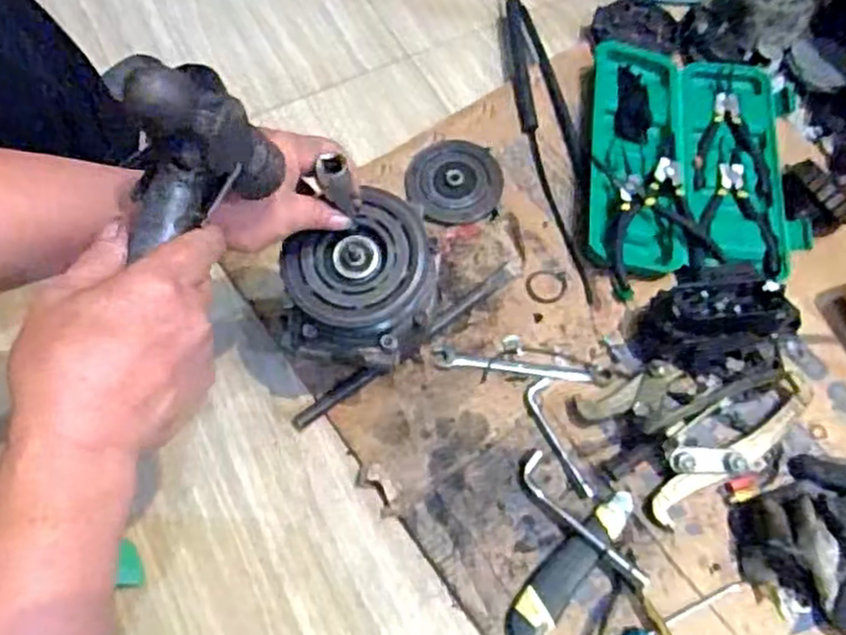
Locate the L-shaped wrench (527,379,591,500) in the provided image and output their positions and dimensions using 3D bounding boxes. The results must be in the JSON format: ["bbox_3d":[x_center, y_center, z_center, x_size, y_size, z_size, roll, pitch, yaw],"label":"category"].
[{"bbox_3d":[0.124,0.112,0.688,0.026,0.004,0.117,-14,65,-8],"label":"L-shaped wrench"}]

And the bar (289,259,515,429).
[{"bbox_3d":[-0.010,0.024,0.729,0.277,0.009,0.019,-36,70,-17],"label":"bar"}]

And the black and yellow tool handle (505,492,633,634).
[{"bbox_3d":[0.127,0.213,0.637,0.037,0.020,0.163,38,69,16],"label":"black and yellow tool handle"}]

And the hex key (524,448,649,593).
[{"bbox_3d":[0.137,0.181,0.647,0.029,0.020,0.143,-31,69,-15],"label":"hex key"}]

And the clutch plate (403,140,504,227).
[{"bbox_3d":[0.035,-0.149,0.817,0.102,0.019,0.103,1,64,-1],"label":"clutch plate"}]

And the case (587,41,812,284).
[{"bbox_3d":[0.299,-0.181,0.812,0.228,0.038,0.323,9,64,3],"label":"case"}]

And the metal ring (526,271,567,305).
[{"bbox_3d":[0.131,-0.032,0.783,0.044,0.005,0.041,-1,63,2],"label":"metal ring"}]

